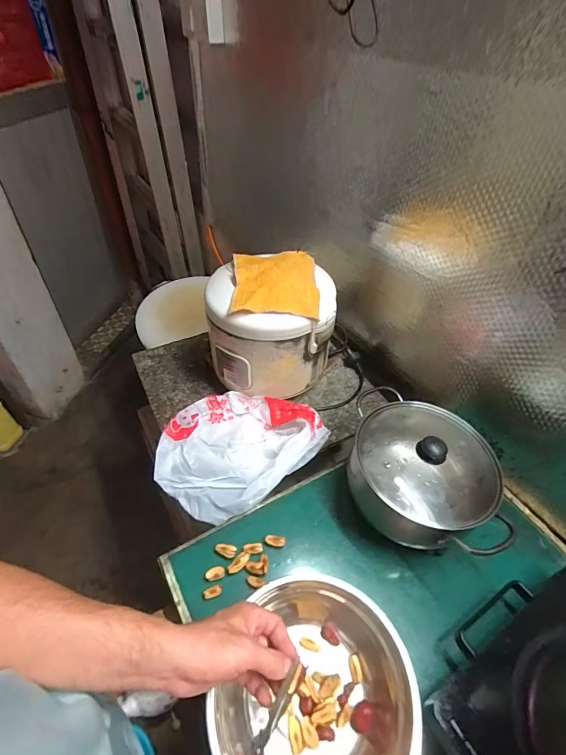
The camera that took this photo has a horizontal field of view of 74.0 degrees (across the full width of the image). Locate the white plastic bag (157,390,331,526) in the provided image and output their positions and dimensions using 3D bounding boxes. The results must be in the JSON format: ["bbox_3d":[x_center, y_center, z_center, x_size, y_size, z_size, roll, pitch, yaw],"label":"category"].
[{"bbox_3d":[-0.094,0.117,0.701,0.239,0.060,0.270,35,53,25],"label":"white plastic bag"}]

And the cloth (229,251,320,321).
[{"bbox_3d":[-0.014,-0.184,0.701,0.153,0.031,0.171,2,47,-4],"label":"cloth"}]

